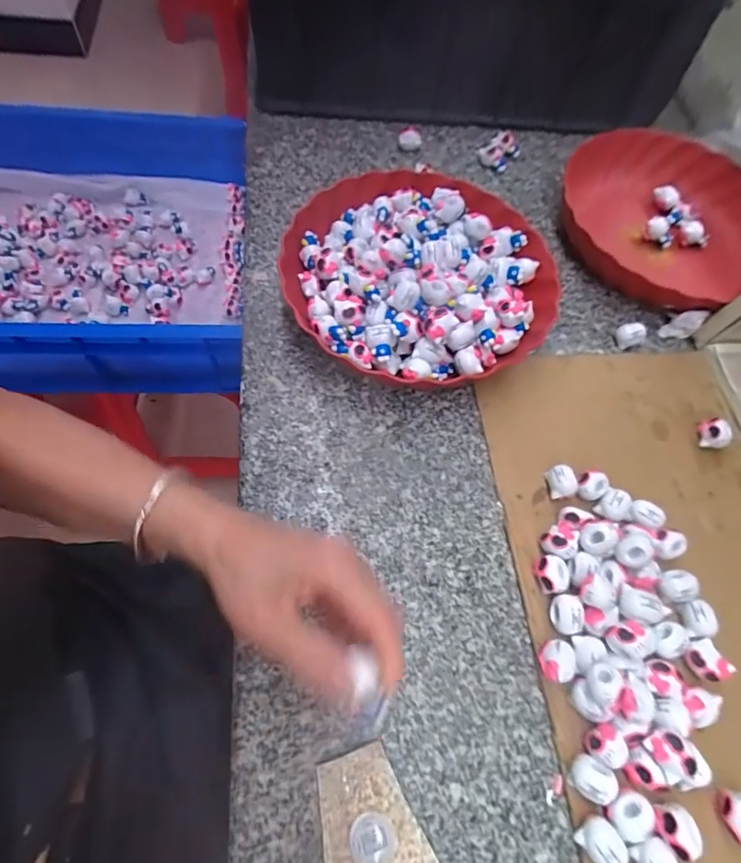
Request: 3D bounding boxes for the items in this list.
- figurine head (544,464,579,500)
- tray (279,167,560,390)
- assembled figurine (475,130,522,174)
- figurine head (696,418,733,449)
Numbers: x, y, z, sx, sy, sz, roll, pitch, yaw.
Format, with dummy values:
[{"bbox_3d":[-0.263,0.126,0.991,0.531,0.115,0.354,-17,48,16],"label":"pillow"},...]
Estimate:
[{"bbox_3d":[0.151,0.041,0.376,0.020,0.021,0.024,-4,65,-6],"label":"figurine head"},{"bbox_3d":[0.046,-0.142,0.432,0.232,0.065,0.242,41,69,15],"label":"tray"},{"bbox_3d":[0.152,-0.332,0.555,0.037,0.024,0.051,35,67,13],"label":"assembled figurine"},{"bbox_3d":[0.298,0.002,0.409,0.018,0.022,0.022,16,64,4],"label":"figurine head"}]

